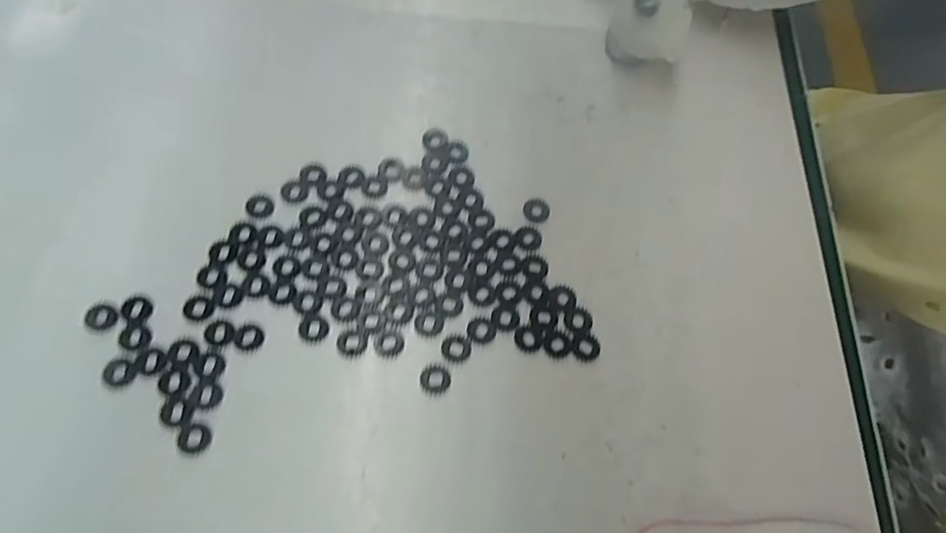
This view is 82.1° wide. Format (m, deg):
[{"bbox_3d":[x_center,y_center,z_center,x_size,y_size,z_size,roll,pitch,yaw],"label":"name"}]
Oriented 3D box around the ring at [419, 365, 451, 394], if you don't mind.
[{"bbox_3d":[-0.013,0.039,0.189,0.011,0.004,0.009,13,67,3],"label":"ring"}]

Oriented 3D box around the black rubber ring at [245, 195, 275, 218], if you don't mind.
[{"bbox_3d":[-0.083,-0.024,0.211,0.010,0.004,0.011,1,67,-2],"label":"black rubber ring"}]

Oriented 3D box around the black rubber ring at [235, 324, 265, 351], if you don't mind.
[{"bbox_3d":[-0.079,0.024,0.191,0.010,0.004,0.009,31,69,10],"label":"black rubber ring"}]

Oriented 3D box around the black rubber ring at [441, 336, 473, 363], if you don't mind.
[{"bbox_3d":[-0.006,0.029,0.193,0.011,0.004,0.010,1,67,-2],"label":"black rubber ring"}]

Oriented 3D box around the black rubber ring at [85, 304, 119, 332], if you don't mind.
[{"bbox_3d":[-0.130,0.017,0.190,0.010,0.004,0.009,16,68,4],"label":"black rubber ring"}]

